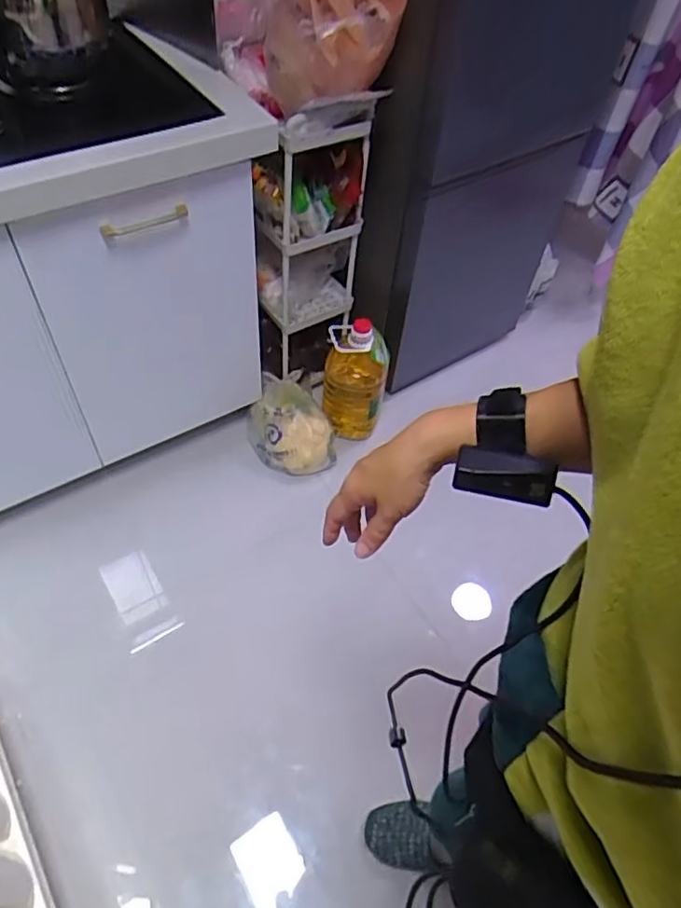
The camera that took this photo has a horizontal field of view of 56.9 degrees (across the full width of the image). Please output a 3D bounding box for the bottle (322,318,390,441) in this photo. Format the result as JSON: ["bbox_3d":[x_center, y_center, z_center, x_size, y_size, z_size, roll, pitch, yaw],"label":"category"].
[{"bbox_3d":[0.035,-0.179,1.557,0.151,0.315,0.125,1,54,-4],"label":"bottle"}]

